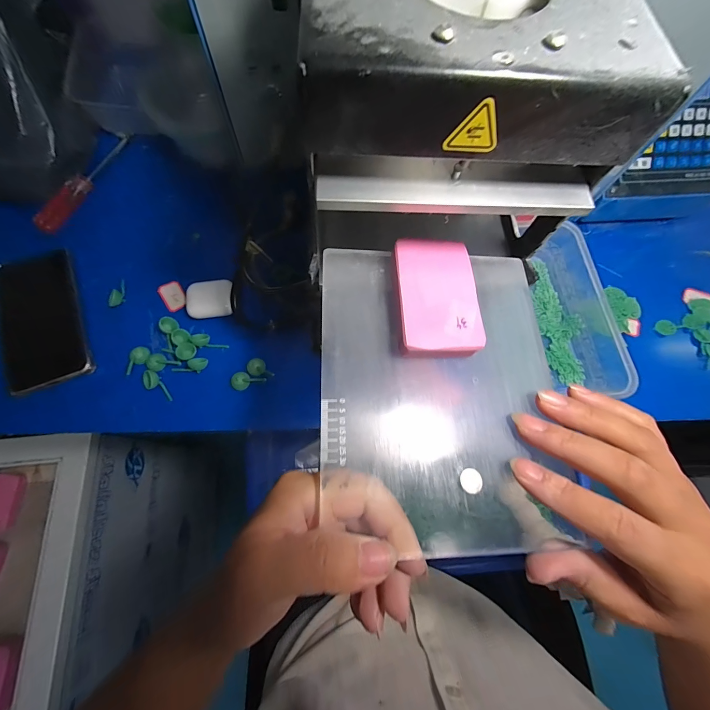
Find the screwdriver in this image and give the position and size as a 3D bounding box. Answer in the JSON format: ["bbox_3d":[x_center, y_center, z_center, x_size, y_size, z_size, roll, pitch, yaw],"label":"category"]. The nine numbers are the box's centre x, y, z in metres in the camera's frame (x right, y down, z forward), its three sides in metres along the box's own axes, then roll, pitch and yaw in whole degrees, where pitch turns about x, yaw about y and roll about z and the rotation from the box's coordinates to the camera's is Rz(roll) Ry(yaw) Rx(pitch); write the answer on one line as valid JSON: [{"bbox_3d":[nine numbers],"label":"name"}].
[{"bbox_3d":[-0.347,-0.224,0.408,0.026,0.018,0.172,16,71,3],"label":"screwdriver"}]

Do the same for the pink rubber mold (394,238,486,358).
[{"bbox_3d":[0.046,-0.032,0.186,0.046,0.017,0.074,-1,71,-3],"label":"pink rubber mold"}]

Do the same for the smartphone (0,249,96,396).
[{"bbox_3d":[-0.341,-0.037,0.343,0.082,0.013,0.158,-21,73,-10],"label":"smartphone"}]

